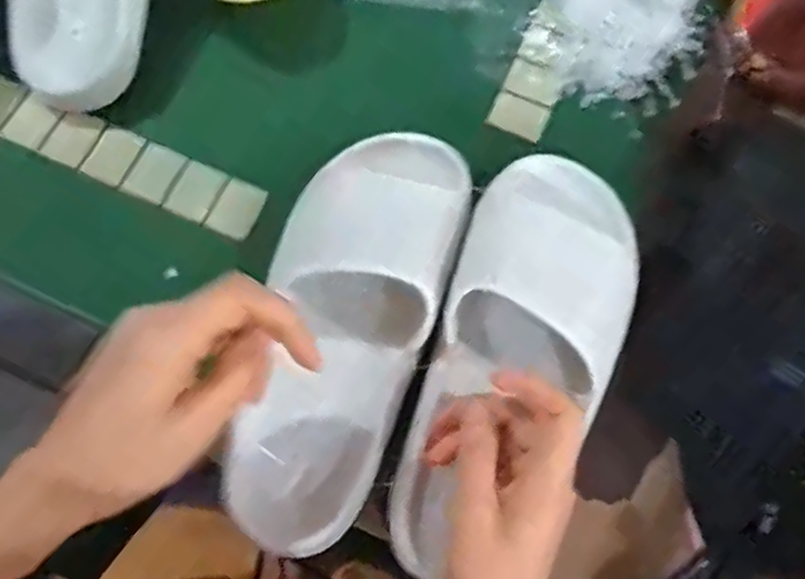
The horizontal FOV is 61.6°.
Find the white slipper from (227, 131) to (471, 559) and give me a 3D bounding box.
[{"bbox_3d":[-0.038,0.018,0.416,0.110,0.083,0.257,17,85,5],"label":"white slipper"}]

